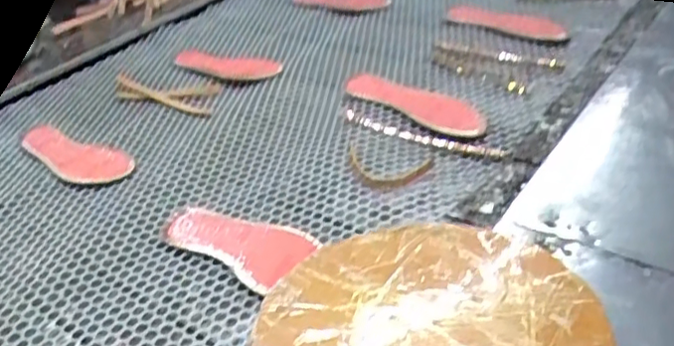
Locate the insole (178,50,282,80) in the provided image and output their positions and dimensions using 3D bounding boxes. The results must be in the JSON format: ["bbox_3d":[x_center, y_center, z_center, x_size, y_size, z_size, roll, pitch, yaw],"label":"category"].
[{"bbox_3d":[-0.190,-0.188,1.058,0.212,0.009,0.069,13,41,25],"label":"insole"}]

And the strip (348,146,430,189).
[{"bbox_3d":[0.057,-0.005,0.725,0.101,0.007,0.072,9,35,15],"label":"strip"}]

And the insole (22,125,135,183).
[{"bbox_3d":[-0.370,-0.033,0.862,0.224,0.012,0.078,27,48,37],"label":"insole"}]

